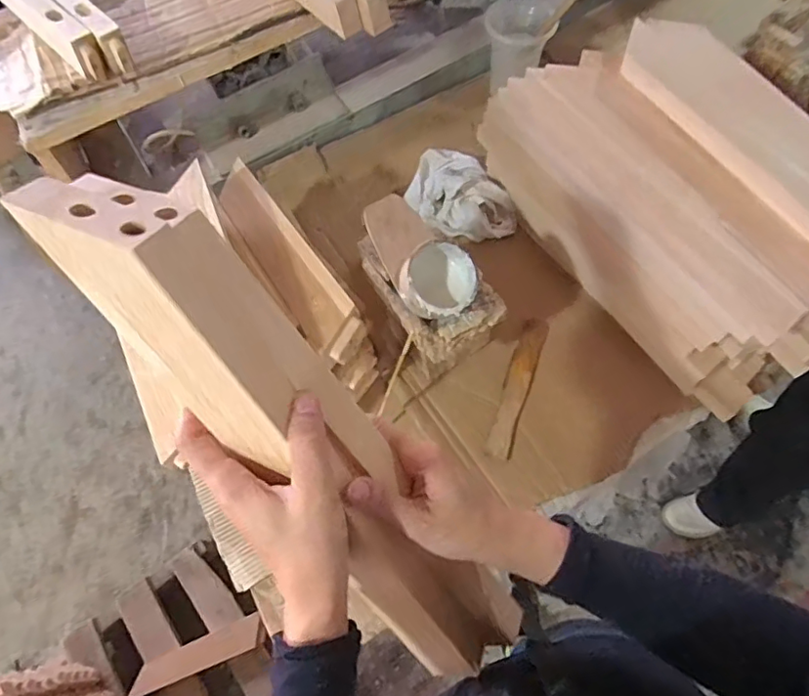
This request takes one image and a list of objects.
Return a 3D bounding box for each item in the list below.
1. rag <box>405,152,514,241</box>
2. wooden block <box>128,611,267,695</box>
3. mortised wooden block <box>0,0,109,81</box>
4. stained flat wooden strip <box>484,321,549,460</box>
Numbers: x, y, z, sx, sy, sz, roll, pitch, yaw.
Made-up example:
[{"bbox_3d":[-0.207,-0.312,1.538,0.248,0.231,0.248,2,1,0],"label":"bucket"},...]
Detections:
[{"bbox_3d":[0.078,-0.246,0.893,0.139,0.067,0.184,-27,65,-9],"label":"rag"},{"bbox_3d":[-0.459,0.689,1.262,0.289,0.029,0.068,-15,66,-25],"label":"wooden block"},{"bbox_3d":[-0.475,-0.435,0.743,0.251,0.056,0.035,41,73,20],"label":"mortised wooden block"},{"bbox_3d":[0.158,0.052,0.784,0.037,0.007,0.207,22,71,-2],"label":"stained flat wooden strip"}]

